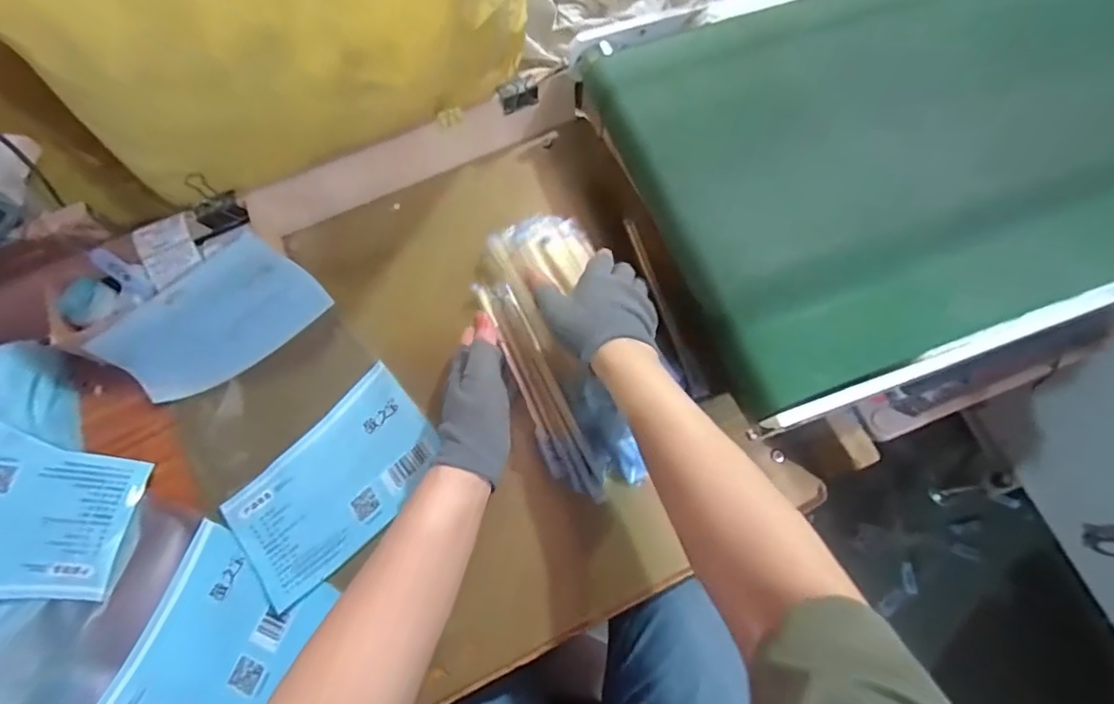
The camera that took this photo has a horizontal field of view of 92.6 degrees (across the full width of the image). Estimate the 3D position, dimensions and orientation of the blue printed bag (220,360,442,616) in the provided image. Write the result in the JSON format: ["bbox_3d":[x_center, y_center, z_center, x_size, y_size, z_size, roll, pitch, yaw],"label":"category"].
[{"bbox_3d":[-0.202,0.122,0.496,0.121,0.012,0.194,41,75,15],"label":"blue printed bag"}]

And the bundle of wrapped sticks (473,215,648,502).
[{"bbox_3d":[0.000,-0.003,0.507,0.114,0.044,0.272,-16,77,-4],"label":"bundle of wrapped sticks"}]

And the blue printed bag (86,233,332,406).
[{"bbox_3d":[-0.333,-0.027,0.525,0.188,0.104,0.014,-38,32,-4],"label":"blue printed bag"}]

